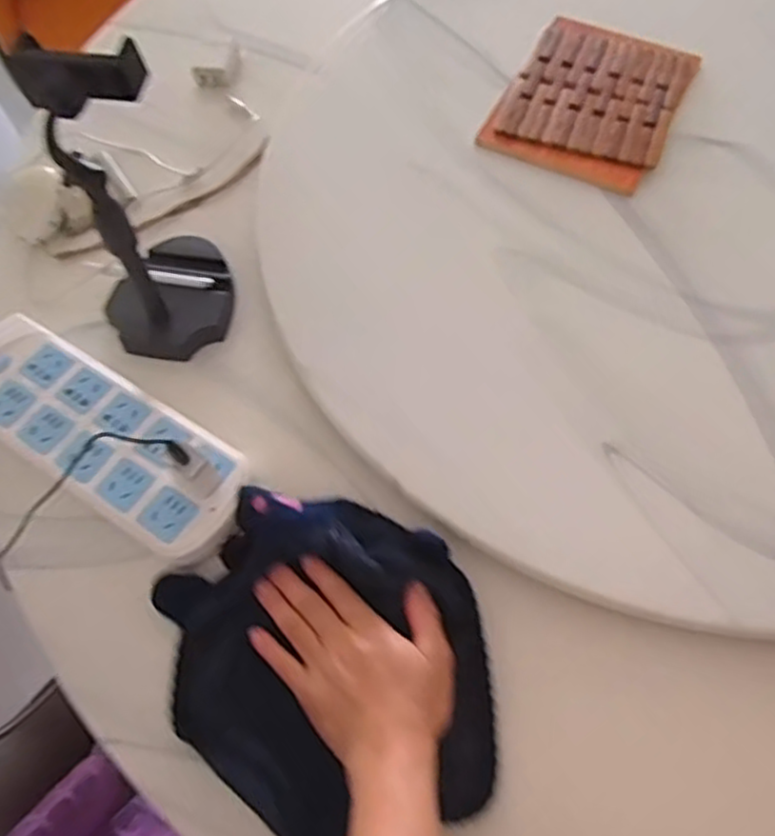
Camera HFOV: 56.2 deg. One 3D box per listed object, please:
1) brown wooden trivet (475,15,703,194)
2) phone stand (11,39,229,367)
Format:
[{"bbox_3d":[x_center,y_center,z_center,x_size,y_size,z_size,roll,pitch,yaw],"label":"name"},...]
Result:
[{"bbox_3d":[0.196,-0.304,0.691,0.152,0.013,0.193,23,65,13],"label":"brown wooden trivet"},{"bbox_3d":[-0.188,-0.155,0.531,0.107,0.241,0.108,-18,63,-8],"label":"phone stand"}]

